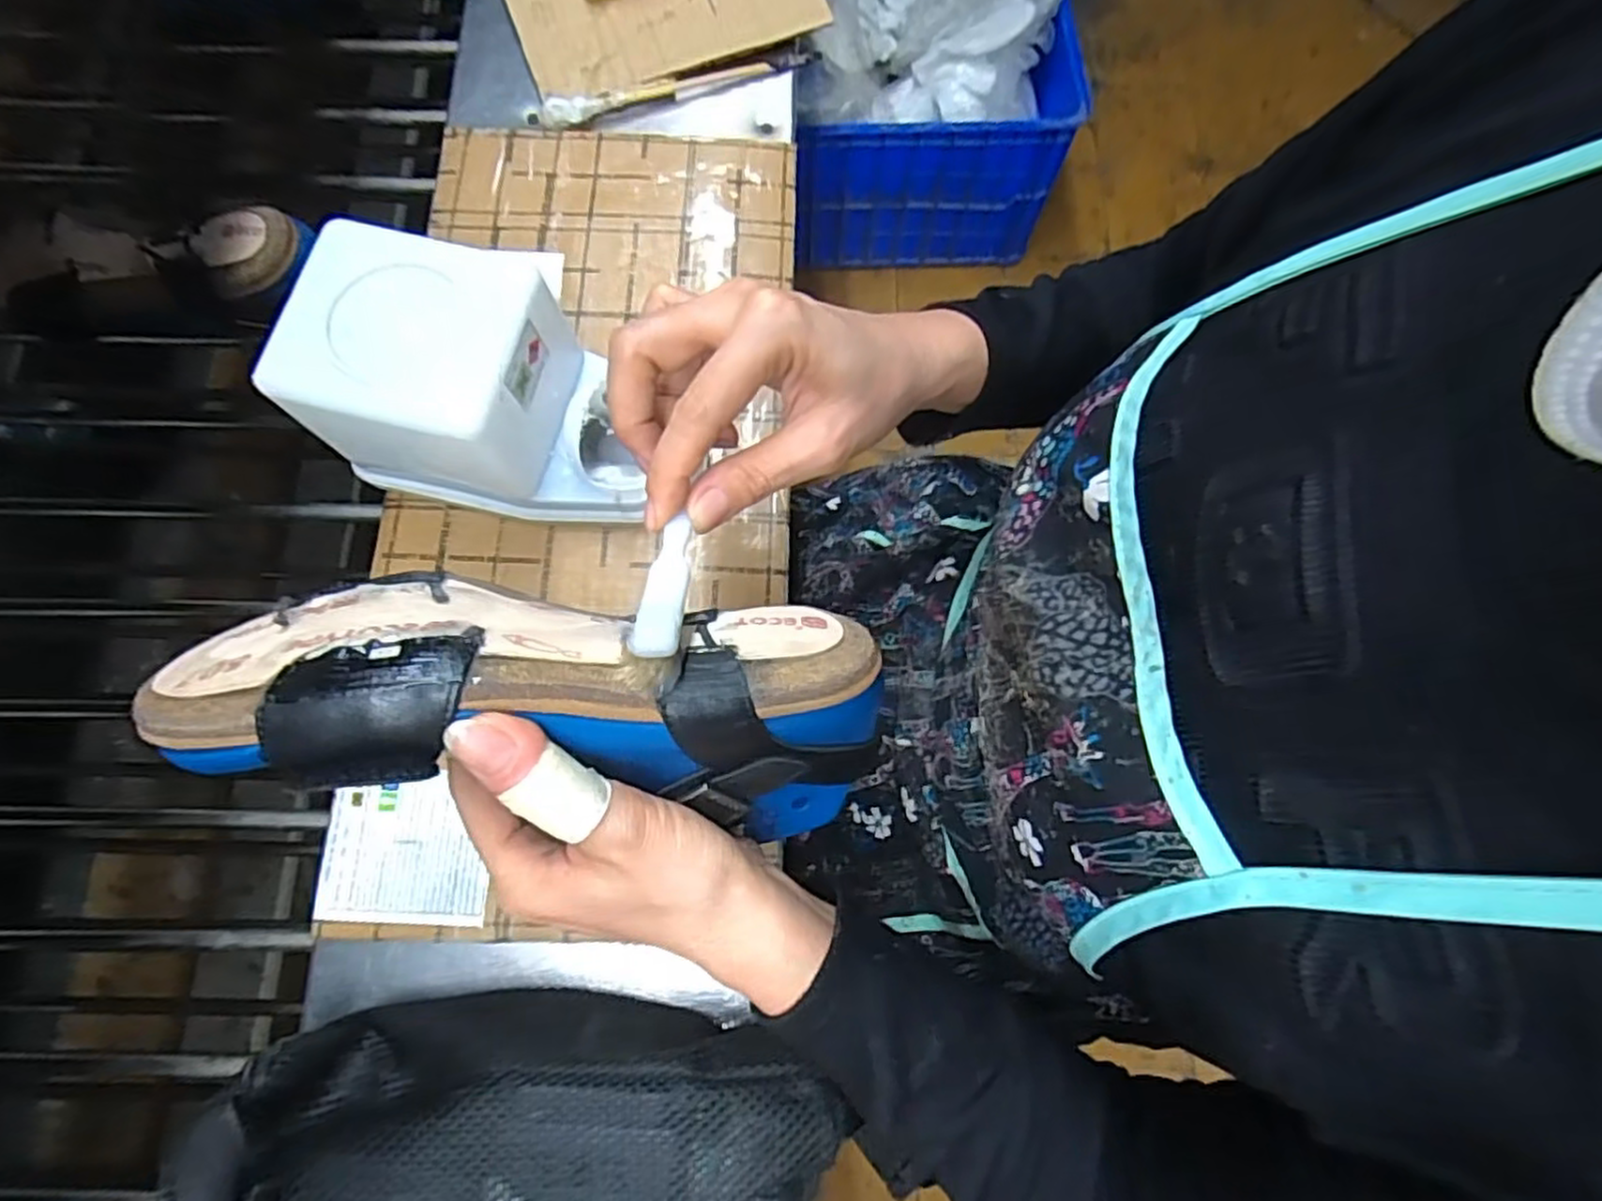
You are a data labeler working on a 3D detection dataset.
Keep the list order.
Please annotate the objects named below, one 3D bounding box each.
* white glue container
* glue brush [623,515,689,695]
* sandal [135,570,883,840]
[{"bbox_3d":[-0.165,-0.111,0.386,0.151,0.110,0.106,12,76,2],"label":"white glue container"},{"bbox_3d":[-0.042,-0.002,0.229,0.015,0.014,0.059,1,55,1],"label":"glue brush"},{"bbox_3d":[-0.077,0.030,0.236,0.211,0.064,0.072,8,75,-16],"label":"sandal"}]

